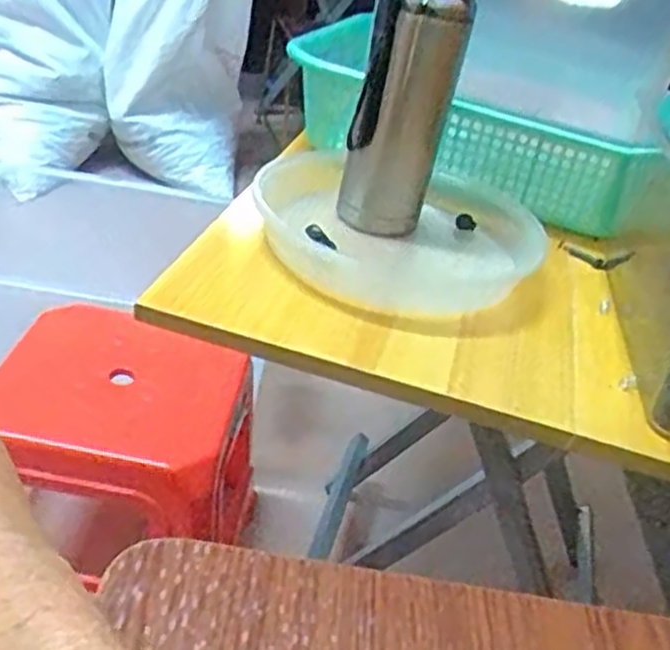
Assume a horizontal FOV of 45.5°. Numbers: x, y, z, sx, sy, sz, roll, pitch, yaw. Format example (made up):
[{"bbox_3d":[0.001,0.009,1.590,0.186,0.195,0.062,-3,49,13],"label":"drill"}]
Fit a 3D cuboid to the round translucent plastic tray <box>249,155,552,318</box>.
[{"bbox_3d":[0.052,-0.080,0.663,0.231,0.034,0.233,9,36,-7],"label":"round translucent plastic tray"}]

